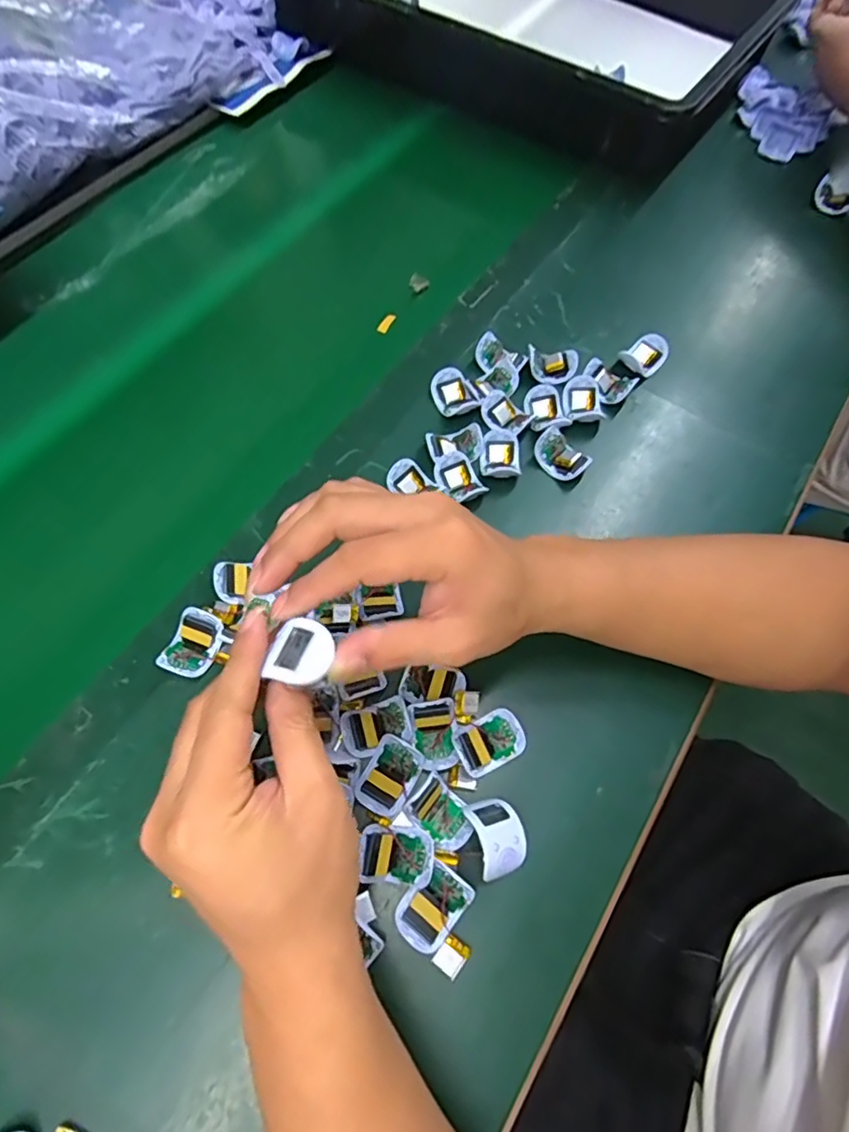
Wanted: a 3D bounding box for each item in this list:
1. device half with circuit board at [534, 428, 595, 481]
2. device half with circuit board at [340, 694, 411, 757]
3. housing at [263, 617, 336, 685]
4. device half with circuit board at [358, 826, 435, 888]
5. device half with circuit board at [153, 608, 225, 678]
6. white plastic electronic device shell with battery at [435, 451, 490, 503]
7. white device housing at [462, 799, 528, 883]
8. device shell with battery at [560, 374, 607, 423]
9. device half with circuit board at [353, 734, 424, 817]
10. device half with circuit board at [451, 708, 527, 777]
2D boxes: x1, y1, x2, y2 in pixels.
[{"bbox_3d":[0.108,-0.087,0.460,0.030,0.016,0.042,-39,71,-18],"label":"device half with circuit board"},{"bbox_3d":[-0.030,0.099,0.358,0.041,0.012,0.028,-16,66,-9],"label":"device half with circuit board"},{"bbox_3d":[-0.054,0.038,0.258,0.026,0.009,0.028,15,65,5],"label":"housing"},{"bbox_3d":[-0.015,0.163,0.327,0.041,0.011,0.029,7,65,1],"label":"device half with circuit board"},{"bbox_3d":[-0.150,0.051,0.380,0.030,0.018,0.042,16,65,6],"label":"device half with circuit board"},{"bbox_3d":[0.028,-0.068,0.443,0.028,0.014,0.043,-34,70,-16],"label":"white plastic electronic device shell with battery"},{"bbox_3d":[0.042,0.153,0.332,0.029,0.019,0.039,-13,66,-8],"label":"white device housing"},{"bbox_3d":[0.132,-0.137,0.483,0.035,0.016,0.040,3,64,0],"label":"device shell with battery"},{"bbox_3d":[-0.021,0.124,0.346,0.030,0.011,0.041,26,67,10],"label":"device half with circuit board"},{"bbox_3d":[0.039,0.107,0.357,0.042,0.011,0.029,-25,68,-13],"label":"device half with circuit board"}]

